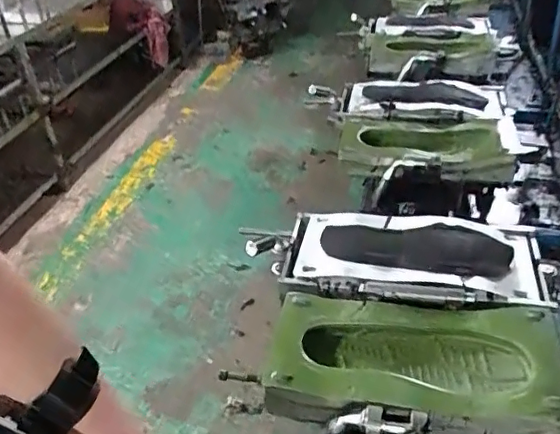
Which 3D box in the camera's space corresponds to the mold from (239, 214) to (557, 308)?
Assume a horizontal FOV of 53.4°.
[{"bbox_3d":[0.171,0.052,0.883,0.469,0.065,0.209,7,35,15],"label":"mold"}]

